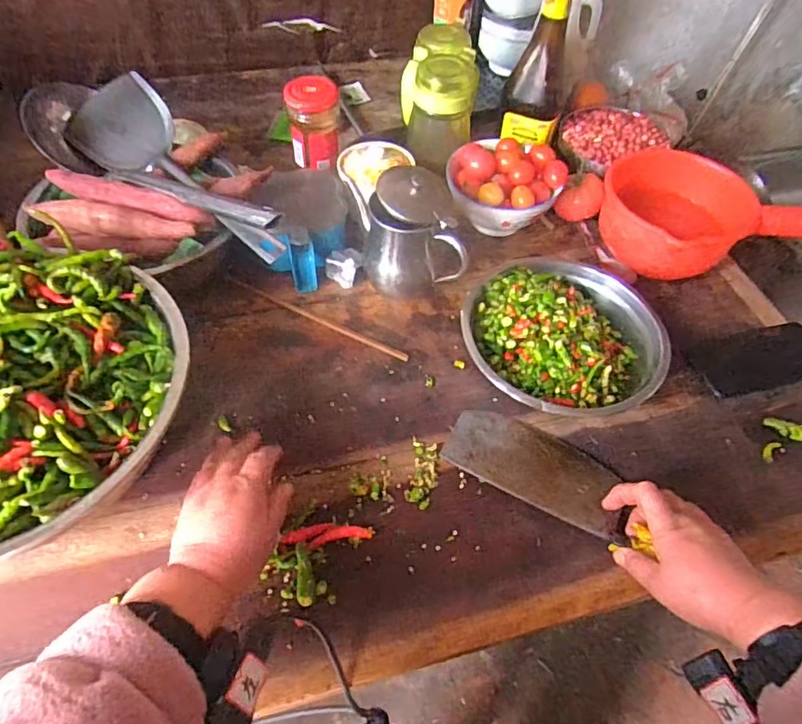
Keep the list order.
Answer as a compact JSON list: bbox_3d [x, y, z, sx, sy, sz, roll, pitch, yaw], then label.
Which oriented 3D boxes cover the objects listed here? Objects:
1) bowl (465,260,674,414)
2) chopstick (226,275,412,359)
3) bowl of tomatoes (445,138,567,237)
[{"bbox_3d":[0.159,-0.030,0.573,0.187,0.075,0.196,2,53,-2],"label":"bowl"},{"bbox_3d":[-0.097,-0.050,0.615,0.232,0.006,0.010,24,55,14],"label":"chopstick"},{"bbox_3d":[0.130,-0.225,0.692,0.140,0.078,0.138,2,54,-3],"label":"bowl of tomatoes"}]

